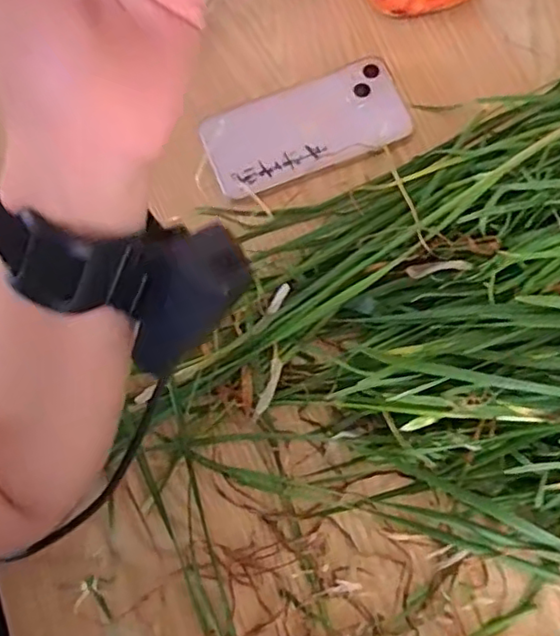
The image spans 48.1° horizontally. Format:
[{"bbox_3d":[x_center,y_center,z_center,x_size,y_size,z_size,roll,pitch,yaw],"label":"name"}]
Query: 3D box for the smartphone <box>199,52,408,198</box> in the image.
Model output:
[{"bbox_3d":[0.019,-0.141,0.459,0.146,0.014,0.072,-21,73,-4],"label":"smartphone"}]

